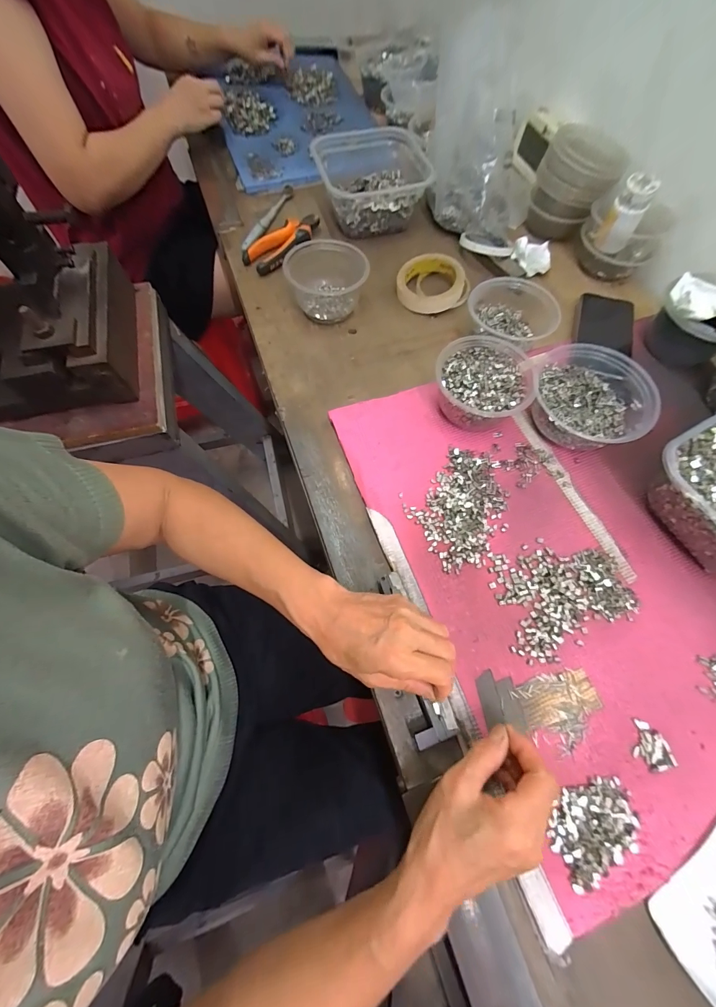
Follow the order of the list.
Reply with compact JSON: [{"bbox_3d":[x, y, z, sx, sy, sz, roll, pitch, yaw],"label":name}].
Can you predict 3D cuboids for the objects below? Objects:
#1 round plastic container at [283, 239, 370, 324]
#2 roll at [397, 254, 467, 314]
[{"bbox_3d":[-0.045,-0.319,0.530,0.112,0.065,0.112,0,67,0],"label":"round plastic container"},{"bbox_3d":[0.110,-0.337,0.553,0.096,0.033,0.096,0,67,0],"label":"roll"}]

